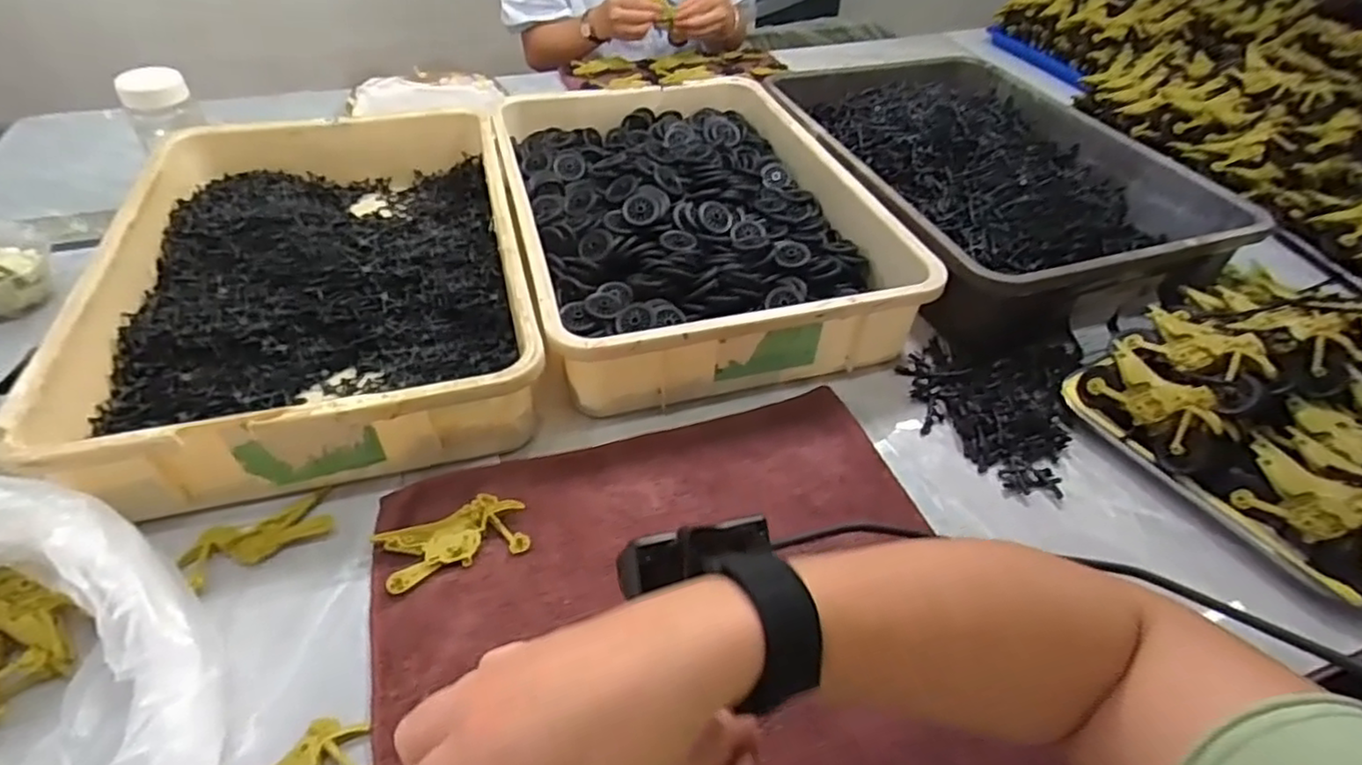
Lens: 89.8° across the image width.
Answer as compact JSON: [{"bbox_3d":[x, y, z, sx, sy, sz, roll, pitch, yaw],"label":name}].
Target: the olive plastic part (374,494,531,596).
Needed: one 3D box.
[{"bbox_3d":[-0.166,0.114,0.498,0.102,0.008,0.051,-16,46,-17],"label":"olive plastic part"}]

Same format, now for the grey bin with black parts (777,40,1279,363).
[{"bbox_3d":[0.359,-0.250,0.817,0.383,0.093,0.497,-10,45,-11],"label":"grey bin with black parts"}]

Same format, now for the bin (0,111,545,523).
[{"bbox_3d":[-0.338,-0.112,0.665,0.347,0.091,0.503,-11,45,-12],"label":"bin"}]

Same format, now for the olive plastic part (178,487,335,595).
[{"bbox_3d":[-0.305,0.111,0.496,0.095,0.011,0.043,-26,50,-25],"label":"olive plastic part"}]

